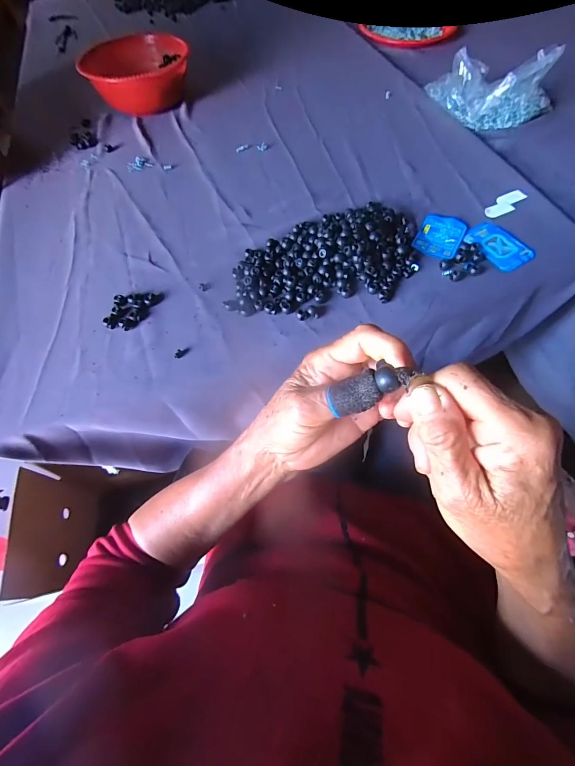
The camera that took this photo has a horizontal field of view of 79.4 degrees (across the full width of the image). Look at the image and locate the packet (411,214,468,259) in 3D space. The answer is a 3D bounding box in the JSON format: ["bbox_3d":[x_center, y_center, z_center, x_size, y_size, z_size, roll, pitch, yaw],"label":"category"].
[{"bbox_3d":[0.239,-0.231,0.544,0.065,0.005,0.096,23,63,15],"label":"packet"}]

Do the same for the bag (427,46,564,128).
[{"bbox_3d":[0.408,-0.599,0.689,0.248,0.099,0.141,20,63,13],"label":"bag"}]

